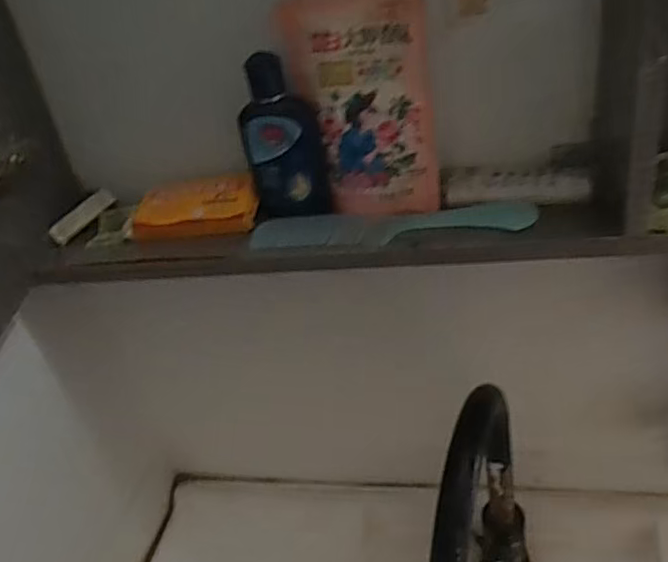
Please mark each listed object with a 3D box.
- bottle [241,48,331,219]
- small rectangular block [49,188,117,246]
[{"bbox_3d":[-0.038,-0.107,0.454,0.058,0.123,0.028,-11,31,0],"label":"bottle"},{"bbox_3d":[-0.222,-0.058,0.523,0.016,0.014,0.064,20,59,39],"label":"small rectangular block"}]

